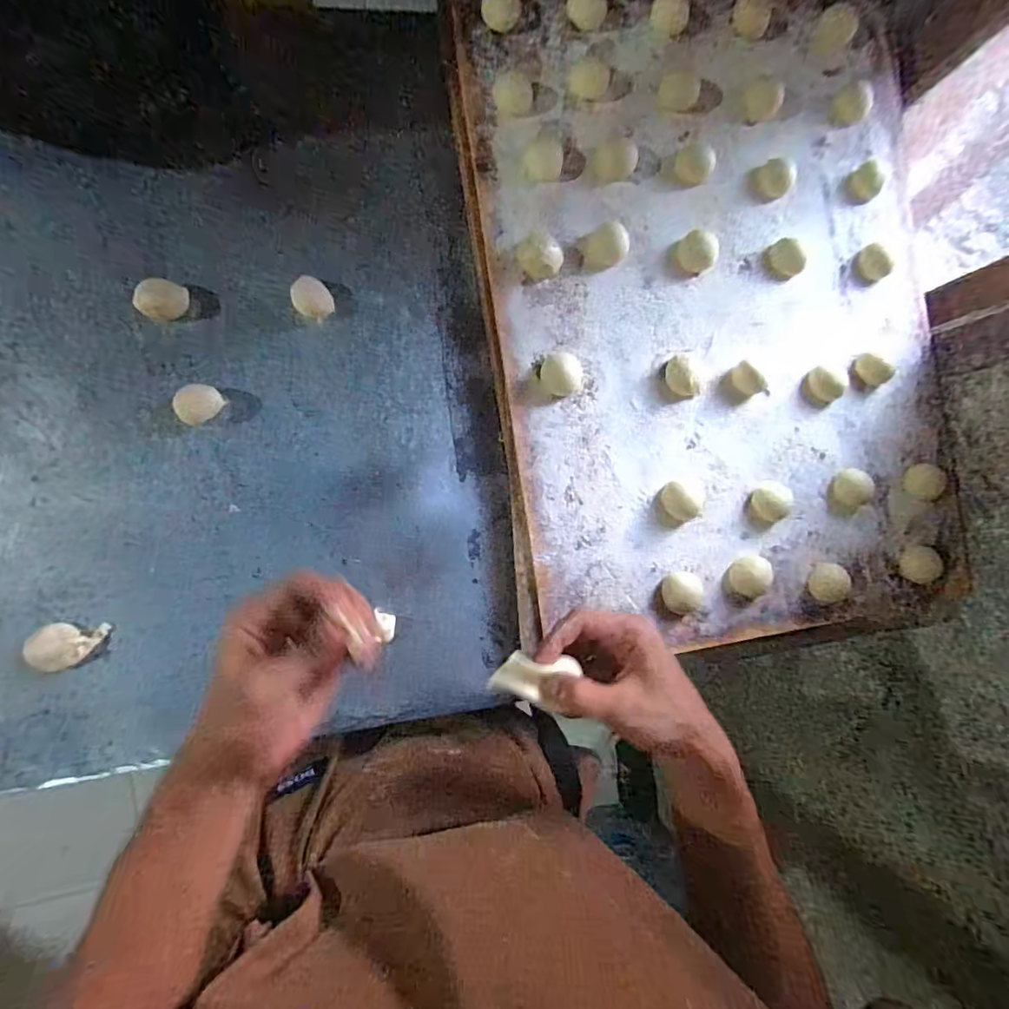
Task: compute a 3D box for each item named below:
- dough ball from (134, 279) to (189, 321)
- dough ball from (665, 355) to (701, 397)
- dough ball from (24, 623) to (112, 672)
[{"bbox_3d":[-0.274,-0.163,0.422,0.028,0.019,0.034,35,82,-8],"label":"dough ball"},{"bbox_3d":[0.160,-0.113,0.464,0.033,0.018,0.035,0,88,-11],"label":"dough ball"},{"bbox_3d":[-0.329,0.107,0.397,0.048,0.015,0.034,-5,89,-11],"label":"dough ball"}]

